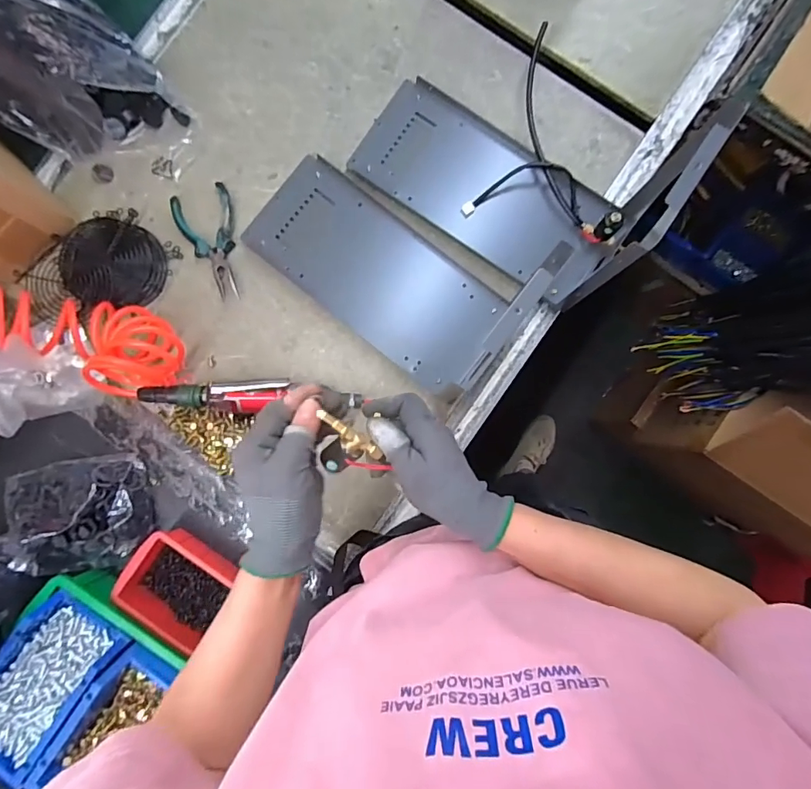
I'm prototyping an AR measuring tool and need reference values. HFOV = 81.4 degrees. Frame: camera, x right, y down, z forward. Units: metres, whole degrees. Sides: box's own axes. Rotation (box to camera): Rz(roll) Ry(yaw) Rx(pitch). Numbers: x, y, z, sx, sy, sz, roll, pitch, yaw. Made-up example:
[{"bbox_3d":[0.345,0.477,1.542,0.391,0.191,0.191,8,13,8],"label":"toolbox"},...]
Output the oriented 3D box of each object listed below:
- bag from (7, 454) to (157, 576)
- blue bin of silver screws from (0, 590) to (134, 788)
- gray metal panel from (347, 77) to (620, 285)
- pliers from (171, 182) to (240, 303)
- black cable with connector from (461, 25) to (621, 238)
[{"bbox_3d":[-0.402,0.149,0.579,0.165,0.035,0.136,-8,87,0],"label":"bag"},{"bbox_3d":[-0.393,0.308,0.515,0.107,0.065,0.162,35,87,2],"label":"blue bin of silver screws"},{"bbox_3d":[0.107,-0.281,0.624,0.330,0.026,0.168,33,84,1],"label":"gray metal panel"},{"bbox_3d":[-0.247,-0.200,0.613,0.075,0.012,0.148,-22,86,-4],"label":"pliers"},{"bbox_3d":[0.197,-0.334,0.605,0.189,0.058,0.245,14,84,-1],"label":"black cable with connector"}]

